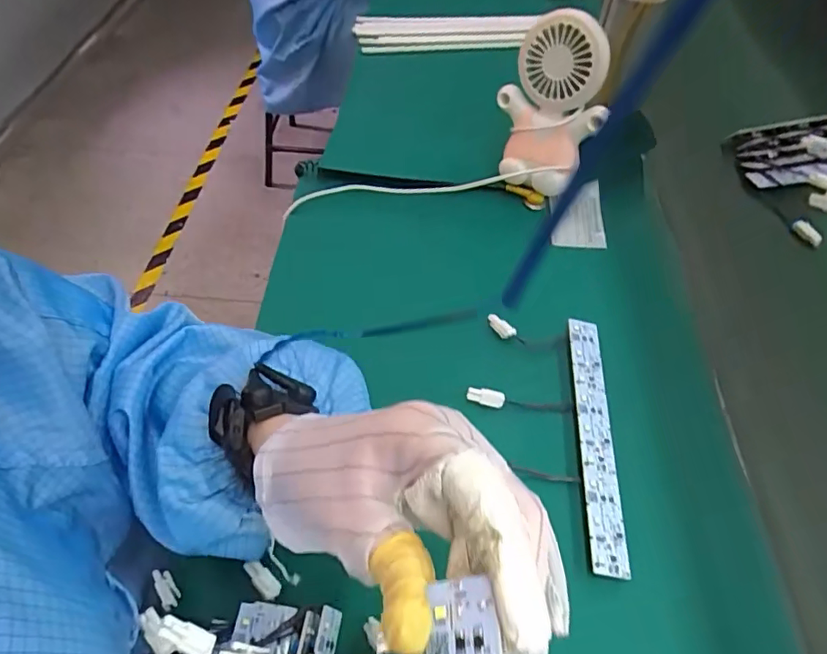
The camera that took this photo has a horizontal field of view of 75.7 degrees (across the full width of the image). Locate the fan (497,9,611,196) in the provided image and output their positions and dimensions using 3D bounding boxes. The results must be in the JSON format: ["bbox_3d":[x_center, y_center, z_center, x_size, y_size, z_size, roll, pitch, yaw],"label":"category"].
[{"bbox_3d":[0.129,-0.196,0.496,0.099,0.147,0.077,11,53,7],"label":"fan"}]

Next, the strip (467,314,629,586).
[{"bbox_3d":[0.092,0.073,0.382,0.098,0.018,0.189,5,53,2],"label":"strip"}]

